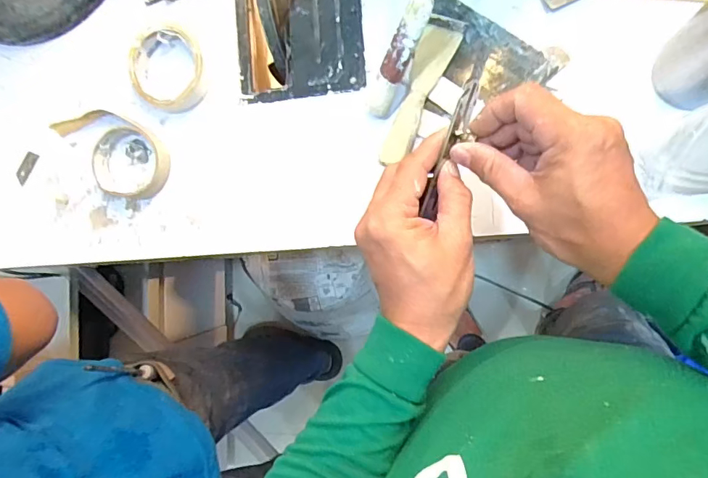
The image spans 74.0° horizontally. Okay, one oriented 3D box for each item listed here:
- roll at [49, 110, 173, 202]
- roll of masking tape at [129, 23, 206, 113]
[{"bbox_3d":[-0.275,-0.105,0.539,0.082,0.020,0.147,-45,81,7],"label":"roll"},{"bbox_3d":[-0.209,-0.192,0.529,0.083,0.017,0.094,5,90,11],"label":"roll of masking tape"}]

